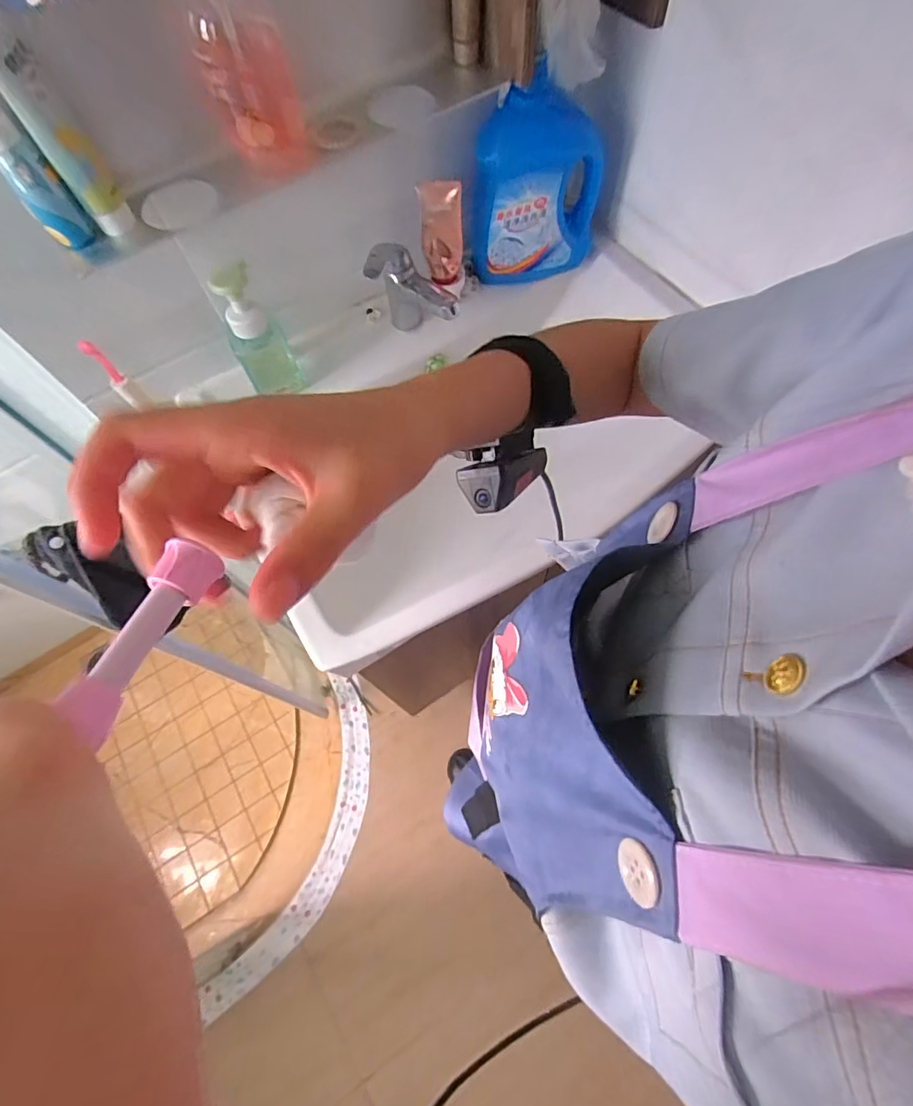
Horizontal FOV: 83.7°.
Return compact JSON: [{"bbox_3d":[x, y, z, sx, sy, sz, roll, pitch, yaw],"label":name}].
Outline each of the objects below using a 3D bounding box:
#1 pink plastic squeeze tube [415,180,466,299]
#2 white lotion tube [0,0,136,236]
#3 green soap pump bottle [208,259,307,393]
[{"bbox_3d":[-0.019,-0.443,0.727,0.057,0.153,0.026,-5,66,1],"label":"pink plastic squeeze tube"},{"bbox_3d":[-0.331,-0.352,0.411,0.040,0.182,0.032,-34,68,-12],"label":"white lotion tube"},{"bbox_3d":[-0.263,-0.285,0.668,0.070,0.168,0.054,-28,67,-9],"label":"green soap pump bottle"}]

